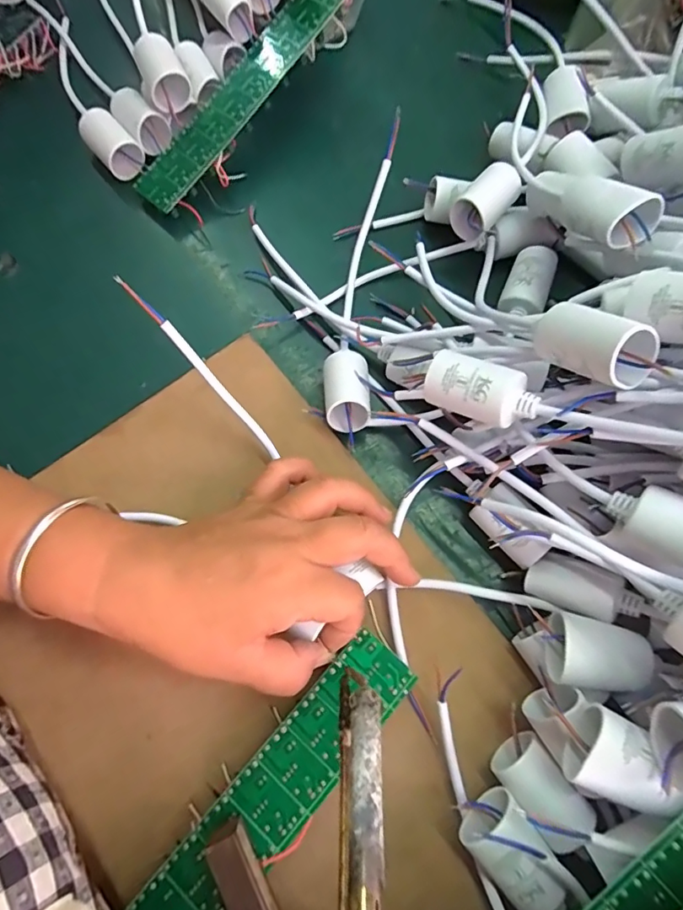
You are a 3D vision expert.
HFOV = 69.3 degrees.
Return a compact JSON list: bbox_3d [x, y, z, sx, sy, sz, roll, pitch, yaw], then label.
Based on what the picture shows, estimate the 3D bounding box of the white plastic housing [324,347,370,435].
[{"bbox_3d":[0.005,-0.039,0.297,0.025,0.026,0.042,-12,54,20],"label":"white plastic housing"}]

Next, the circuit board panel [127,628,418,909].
[{"bbox_3d":[-0.031,0.165,0.244,0.037,0.017,0.168,40,78,17],"label":"circuit board panel"}]

